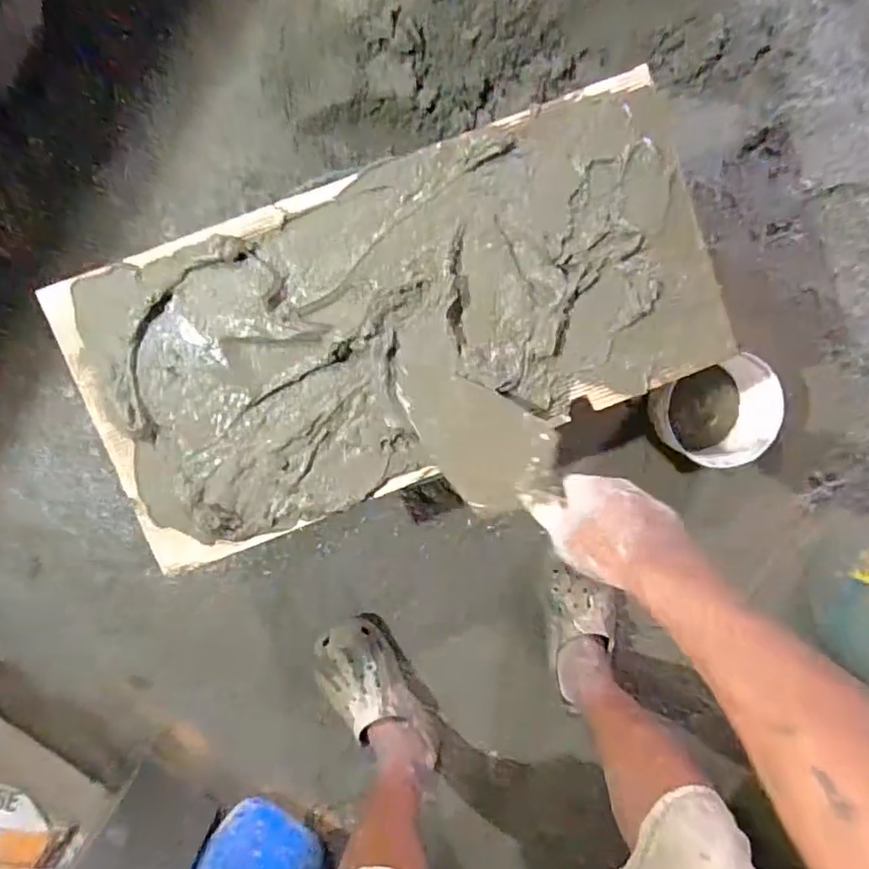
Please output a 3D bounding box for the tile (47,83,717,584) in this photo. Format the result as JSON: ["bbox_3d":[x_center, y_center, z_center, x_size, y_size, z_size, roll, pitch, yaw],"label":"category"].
[{"bbox_3d":[-0.030,-0.103,0.564,0.587,0.026,0.282,-21,99,-3],"label":"tile"}]

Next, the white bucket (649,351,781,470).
[{"bbox_3d":[0.405,-0.038,0.886,0.159,0.095,0.154,0,95,-2],"label":"white bucket"}]

